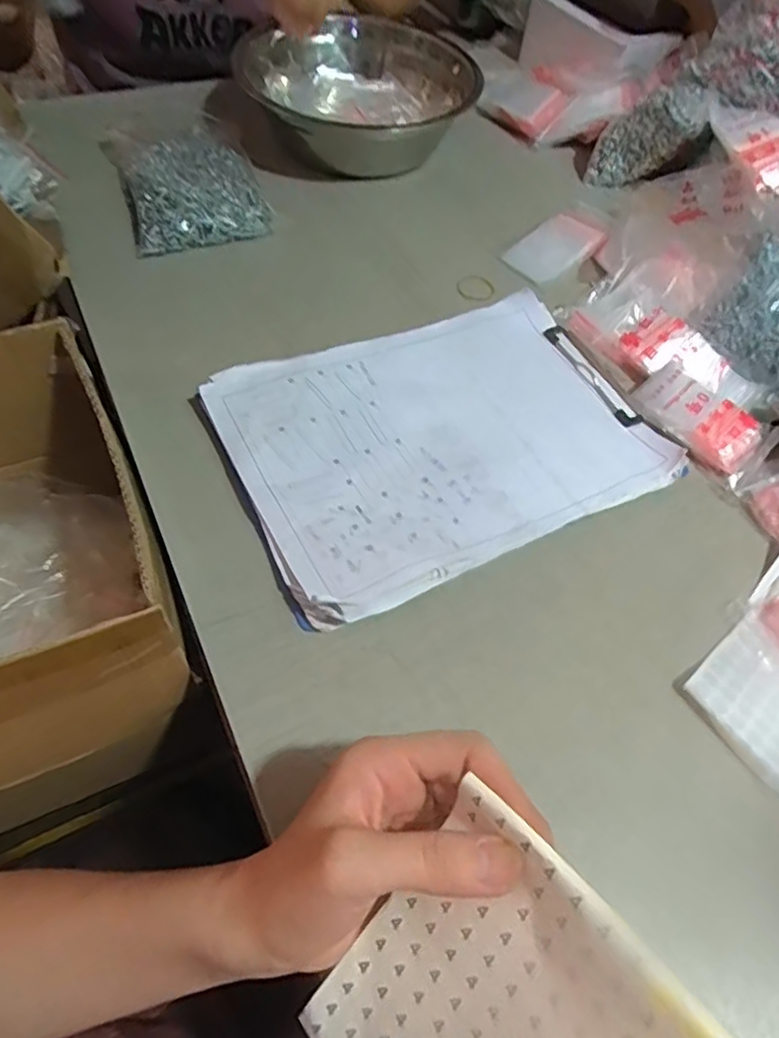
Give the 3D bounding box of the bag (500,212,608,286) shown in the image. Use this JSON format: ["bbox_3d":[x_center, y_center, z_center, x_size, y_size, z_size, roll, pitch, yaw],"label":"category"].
[{"bbox_3d":[0.159,-0.260,0.617,0.110,0.013,0.054,-36,66,-25],"label":"bag"}]

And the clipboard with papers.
[{"bbox_3d":[0.037,-0.066,0.474,0.296,0.017,0.215,-22,62,-20],"label":"clipboard with papers"}]

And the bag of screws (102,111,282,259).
[{"bbox_3d":[-0.195,-0.330,0.613,0.126,0.027,0.191,-18,60,-17],"label":"bag of screws"}]

